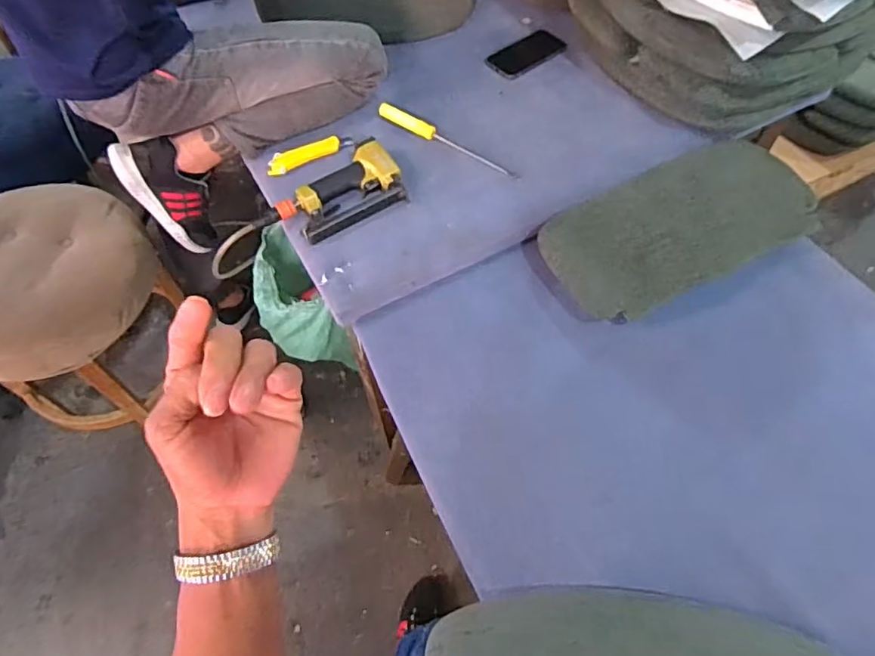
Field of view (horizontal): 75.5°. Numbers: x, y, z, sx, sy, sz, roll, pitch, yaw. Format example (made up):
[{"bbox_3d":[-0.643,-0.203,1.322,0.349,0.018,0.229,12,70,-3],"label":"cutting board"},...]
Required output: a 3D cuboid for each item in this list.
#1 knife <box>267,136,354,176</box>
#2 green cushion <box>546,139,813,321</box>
[{"bbox_3d":[-0.225,-0.313,0.998,0.155,0.018,0.034,-27,62,-15],"label":"knife"},{"bbox_3d":[0.387,-0.170,0.901,0.450,0.054,0.221,-23,61,-12],"label":"green cushion"}]

